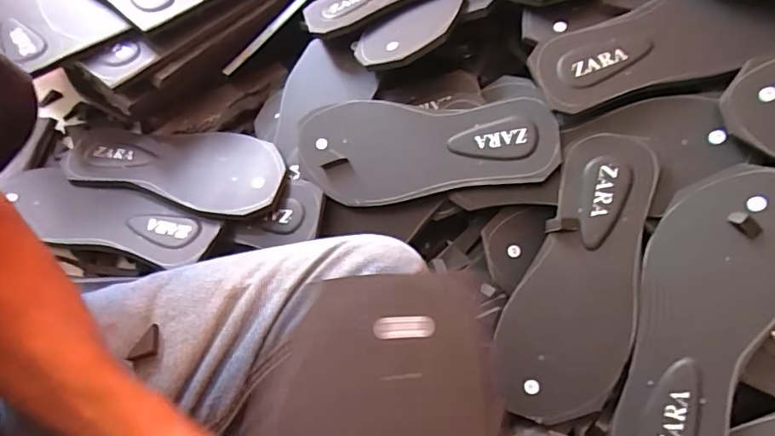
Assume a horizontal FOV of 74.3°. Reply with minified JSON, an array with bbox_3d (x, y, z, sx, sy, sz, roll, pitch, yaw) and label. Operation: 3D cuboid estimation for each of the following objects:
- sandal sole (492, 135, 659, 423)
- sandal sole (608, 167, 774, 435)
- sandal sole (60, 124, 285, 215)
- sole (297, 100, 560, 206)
[{"bbox_3d":[0.159,0.049,0.415,0.093,0.009,0.233,21,89,23],"label":"sandal sole"},{"bbox_3d":[0.237,0.079,0.392,0.098,0.012,0.245,23,90,36],"label":"sandal sole"},{"bbox_3d":[-0.240,-0.060,0.550,0.283,0.013,0.094,10,61,16],"label":"sandal sole"},{"bbox_3d":[0.030,-0.064,0.486,0.242,0.011,0.098,0,84,18],"label":"sole"}]

